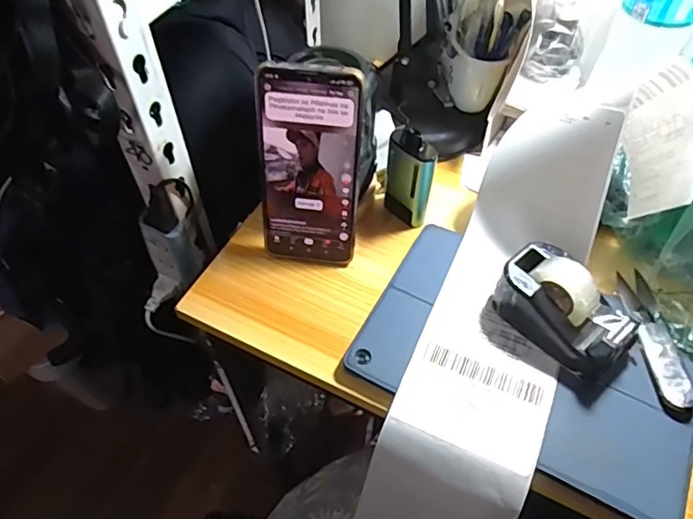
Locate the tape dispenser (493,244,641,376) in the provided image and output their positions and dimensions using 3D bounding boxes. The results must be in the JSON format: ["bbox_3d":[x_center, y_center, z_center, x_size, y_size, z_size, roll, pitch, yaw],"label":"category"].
[{"bbox_3d":[0.161,0.036,0.386,0.050,0.050,0.096,-37,63,-24],"label":"tape dispenser"}]

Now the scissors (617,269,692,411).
[{"bbox_3d":[0.235,0.058,0.397,0.024,0.008,0.115,0,54,-1],"label":"scissors"}]

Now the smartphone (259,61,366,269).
[{"bbox_3d":[-0.029,-0.066,0.408,0.075,0.165,0.006,7,37,3],"label":"smartphone"}]

